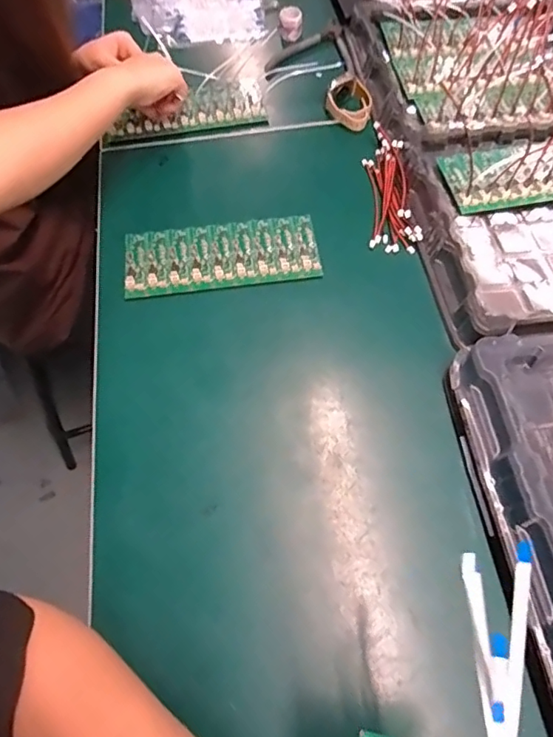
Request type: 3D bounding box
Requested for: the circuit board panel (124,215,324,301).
[{"bbox_3d":[-0.056,-0.117,0.512,0.195,0.006,0.083,-7,61,-2],"label":"circuit board panel"}]

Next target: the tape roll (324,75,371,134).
[{"bbox_3d":[0.087,-0.325,0.605,0.054,0.035,0.062,4,61,4],"label":"tape roll"}]

